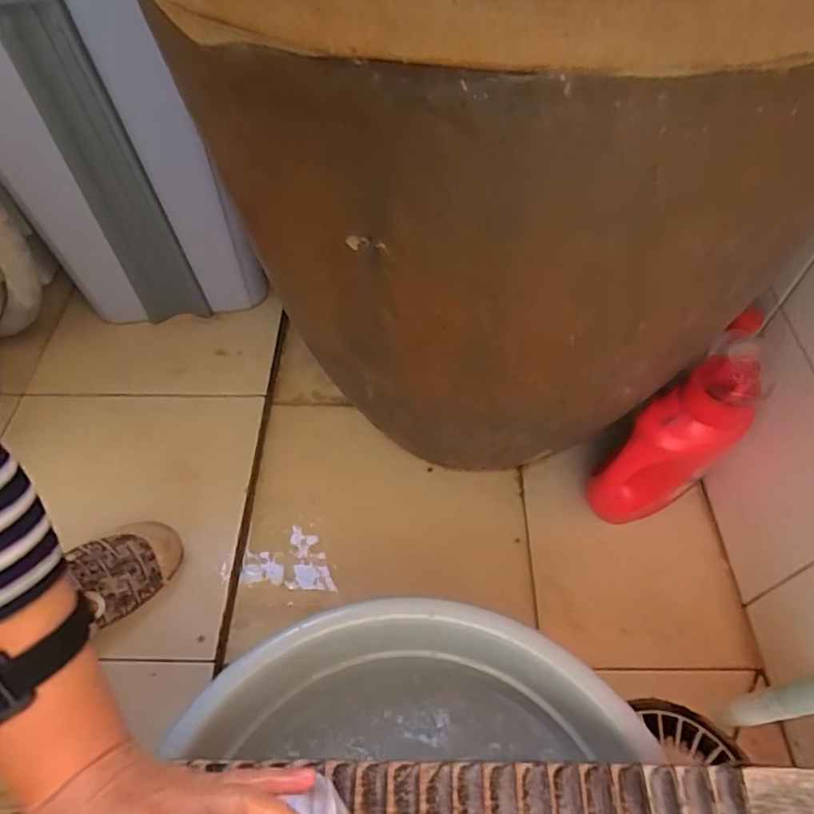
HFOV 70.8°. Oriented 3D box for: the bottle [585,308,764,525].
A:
[{"bbox_3d":[0.245,0.037,0.527,0.108,0.256,0.062,-32,60,-20],"label":"bottle"}]

